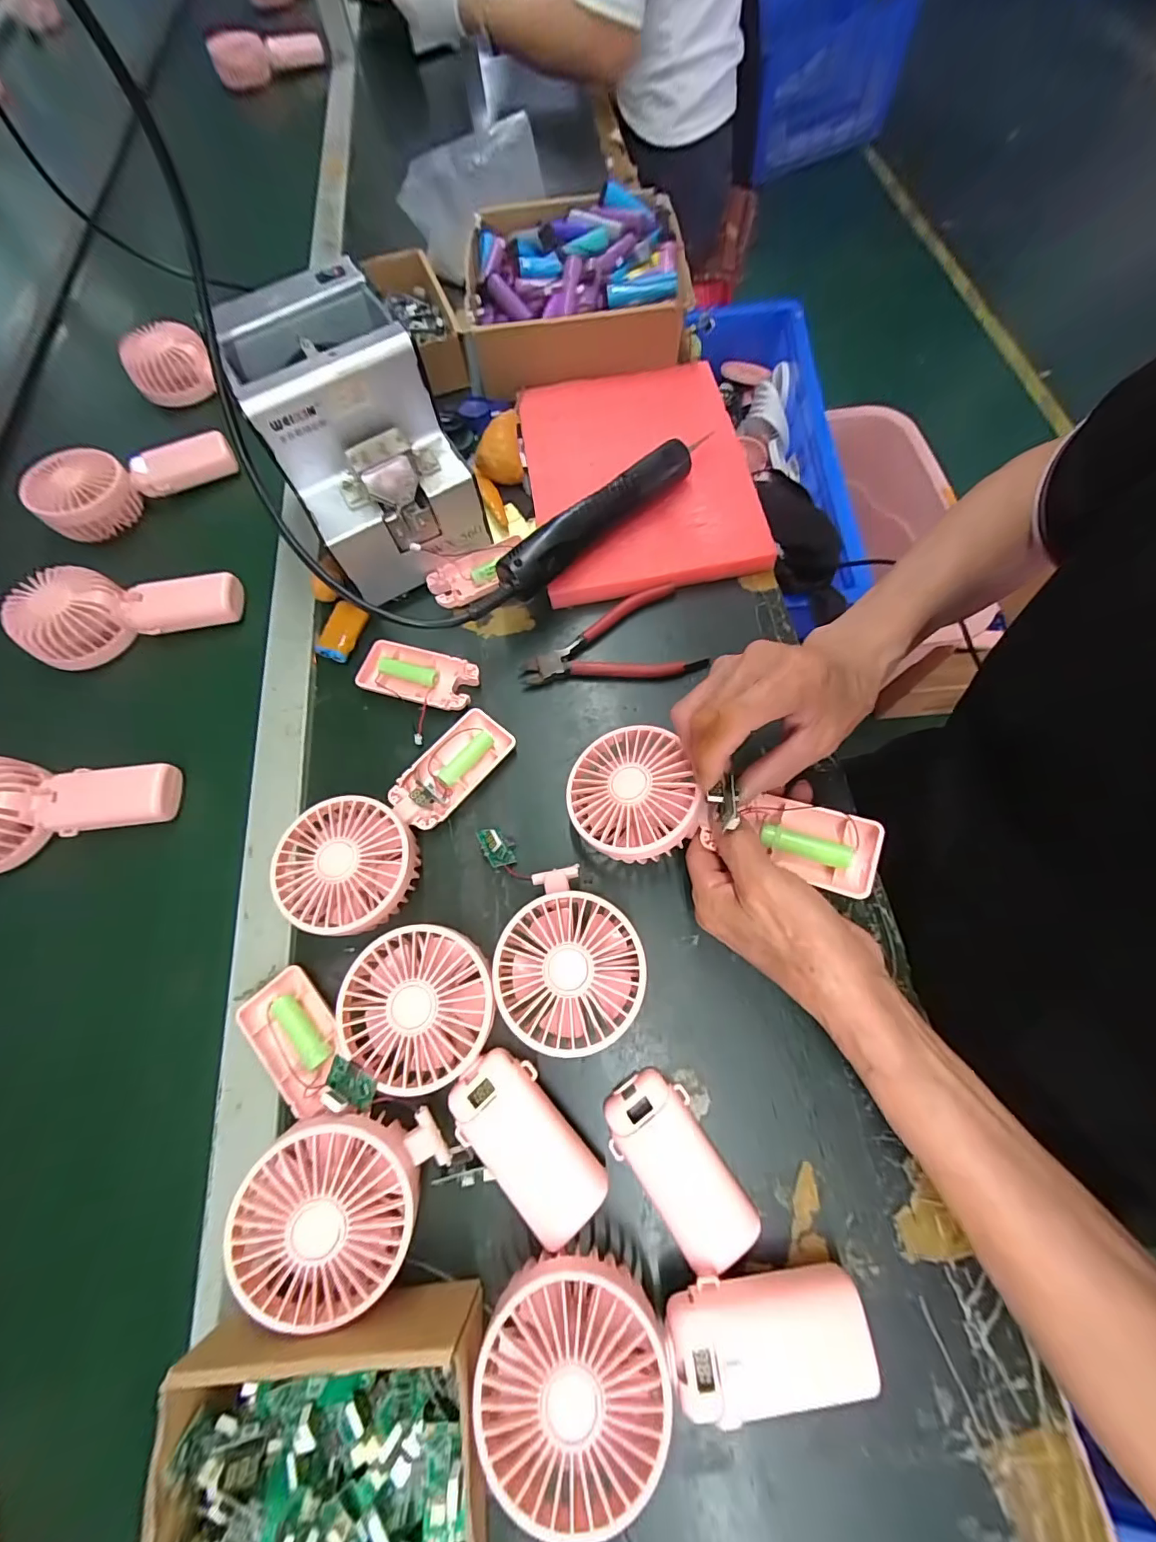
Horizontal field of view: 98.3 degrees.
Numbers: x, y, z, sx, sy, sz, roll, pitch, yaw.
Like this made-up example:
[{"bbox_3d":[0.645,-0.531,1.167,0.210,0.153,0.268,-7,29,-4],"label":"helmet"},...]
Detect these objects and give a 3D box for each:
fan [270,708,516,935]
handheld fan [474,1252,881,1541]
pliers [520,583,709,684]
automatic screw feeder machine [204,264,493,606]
[{"bbox_3d":[-0.123,0.028,0.353,0.086,0.029,0.183,34,62,14],"label":"fan"},{"bbox_3d":[0.048,0.286,0.238,0.180,0.042,0.084,-1,69,4],"label":"handheld fan"},{"bbox_3d":[0.026,-0.111,0.416,0.143,0.017,0.082,-7,69,2],"label":"pliers"},{"bbox_3d":[-0.174,-0.262,0.400,0.124,0.137,0.175,-29,70,-6],"label":"automatic screw feeder machine"}]

